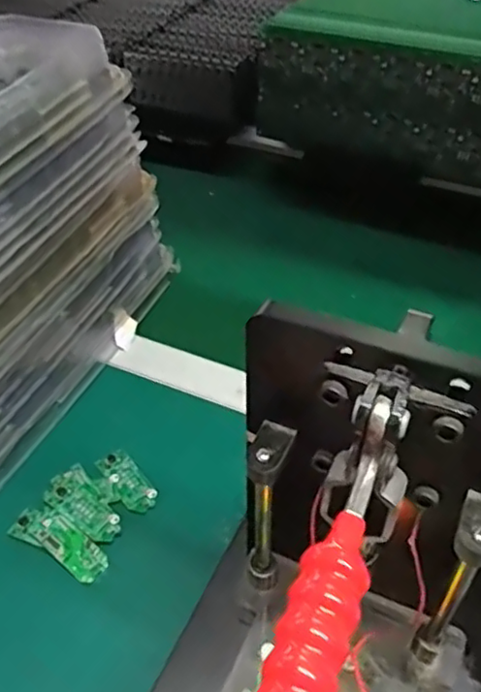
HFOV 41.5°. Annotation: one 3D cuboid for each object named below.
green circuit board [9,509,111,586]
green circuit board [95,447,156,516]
[{"bbox_3d":[-0.123,0.134,0.434,0.072,0.010,0.027,22,47,22],"label":"green circuit board"},{"bbox_3d":[-0.083,0.100,0.470,0.024,0.007,0.056,-29,50,-27],"label":"green circuit board"}]

